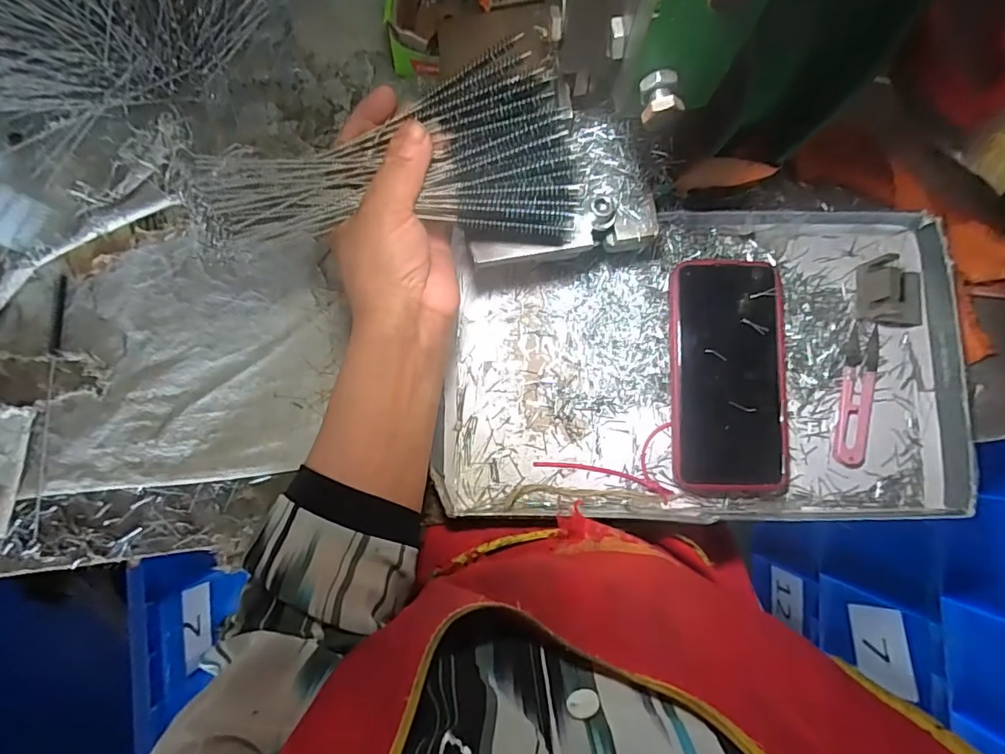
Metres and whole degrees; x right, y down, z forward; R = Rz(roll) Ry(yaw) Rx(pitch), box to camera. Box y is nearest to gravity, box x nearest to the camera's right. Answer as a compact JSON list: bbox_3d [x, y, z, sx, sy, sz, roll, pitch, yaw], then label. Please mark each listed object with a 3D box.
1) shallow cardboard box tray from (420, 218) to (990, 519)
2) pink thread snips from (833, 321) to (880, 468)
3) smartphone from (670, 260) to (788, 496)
[{"bbox_3d":[0.135,-0.007,0.357,0.348,0.029,0.208,0,85,0],"label":"shallow cardboard box tray"},{"bbox_3d":[0.257,0.013,0.362,0.025,0.006,0.103,13,85,2],"label":"pink thread snips"},{"bbox_3d":[0.160,0.000,0.357,0.079,0.018,0.163,1,85,1],"label":"smartphone"}]

